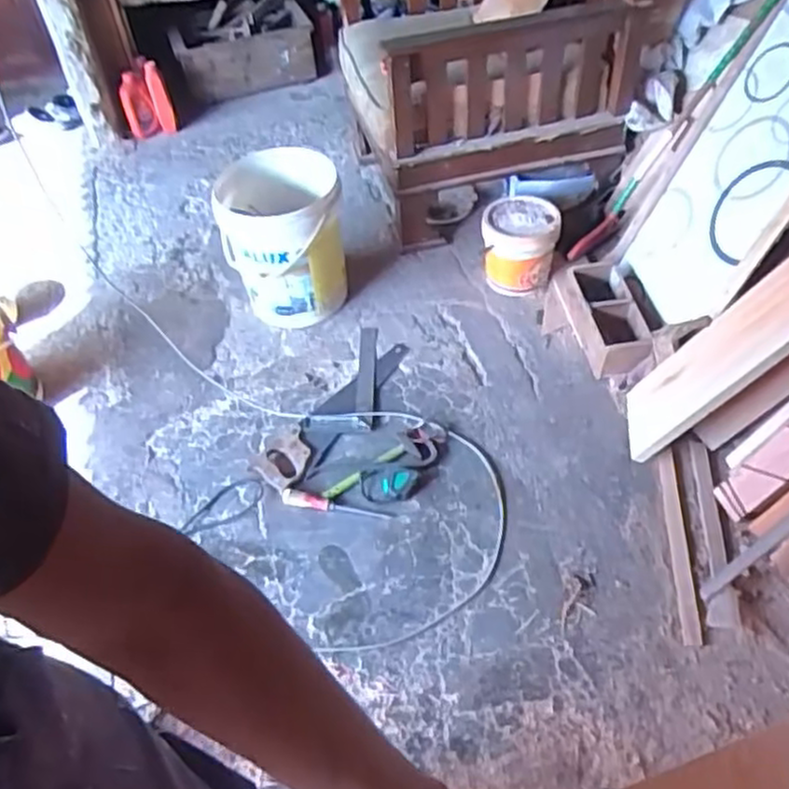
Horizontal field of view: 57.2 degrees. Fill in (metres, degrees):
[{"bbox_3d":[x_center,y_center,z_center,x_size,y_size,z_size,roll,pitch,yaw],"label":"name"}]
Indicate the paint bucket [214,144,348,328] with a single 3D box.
[{"bbox_3d":[-0.292,-0.413,1.921,0.310,0.374,0.311,-5,48,0],"label":"paint bucket"}]

